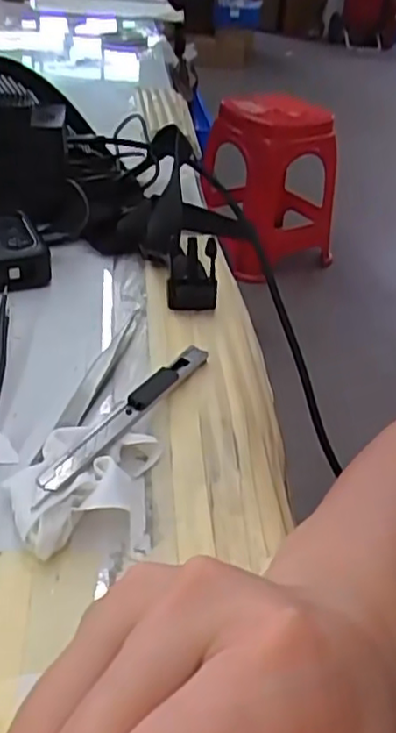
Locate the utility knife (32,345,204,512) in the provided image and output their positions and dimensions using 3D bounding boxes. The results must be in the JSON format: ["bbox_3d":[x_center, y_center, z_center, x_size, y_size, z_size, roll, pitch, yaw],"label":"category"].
[{"bbox_3d":[-0.034,0.023,0.315,0.016,0.013,0.132,23,38,21],"label":"utility knife"}]

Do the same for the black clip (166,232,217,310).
[{"bbox_3d":[-0.003,-0.055,0.407,0.030,0.043,0.028,7,35,-1],"label":"black clip"}]

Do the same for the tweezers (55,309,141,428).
[{"bbox_3d":[-0.048,-0.005,0.363,0.011,0.010,0.114,13,36,7],"label":"tweezers"}]

